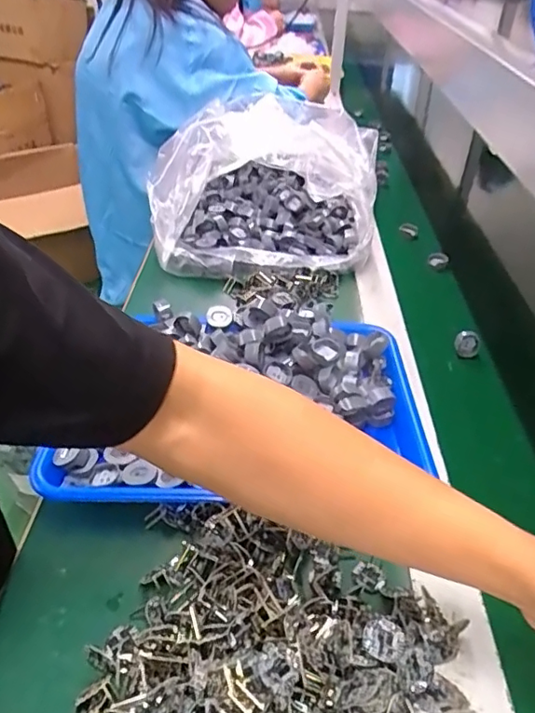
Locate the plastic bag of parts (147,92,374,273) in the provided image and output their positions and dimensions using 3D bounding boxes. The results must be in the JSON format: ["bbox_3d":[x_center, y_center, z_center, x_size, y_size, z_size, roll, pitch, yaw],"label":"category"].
[{"bbox_3d":[-0.007,-0.265,0.837,0.305,0.134,0.366,-1,37,-5],"label":"plastic bag of parts"}]

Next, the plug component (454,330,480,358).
[{"bbox_3d":[0.235,-0.016,0.653,0.027,0.035,0.010,18,40,19],"label":"plug component"}]

